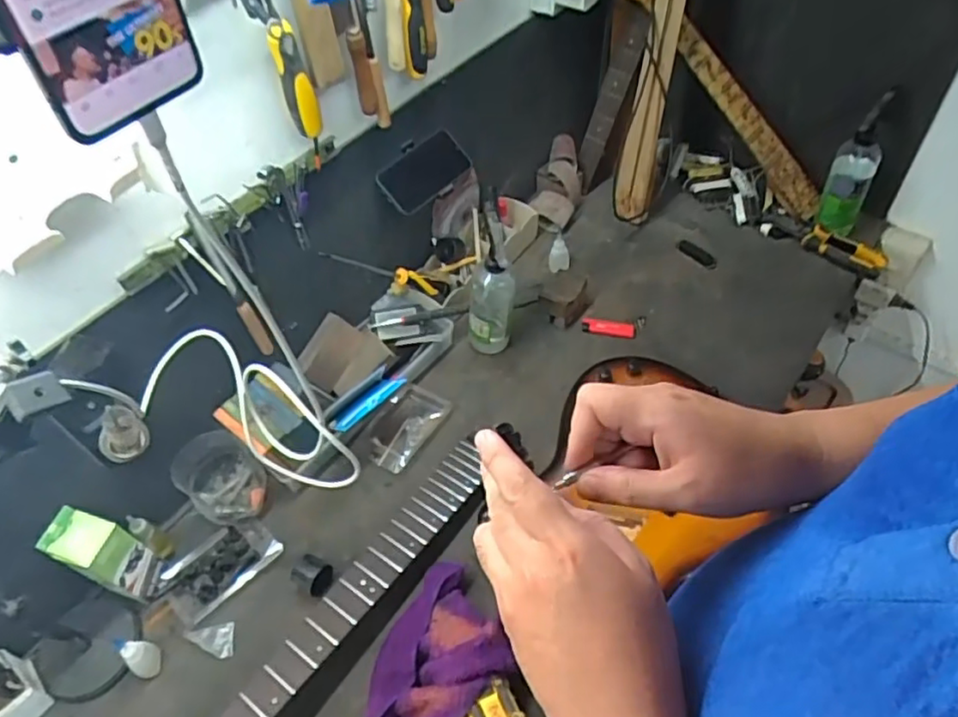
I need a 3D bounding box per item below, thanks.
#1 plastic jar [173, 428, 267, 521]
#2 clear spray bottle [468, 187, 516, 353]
[{"bbox_3d":[-0.335,0.155,0.846,0.093,0.108,0.087,-3,51,3],"label":"plastic jar"},{"bbox_3d":[0.016,-0.103,0.929,0.082,0.242,0.067,-8,51,-1],"label":"clear spray bottle"}]

